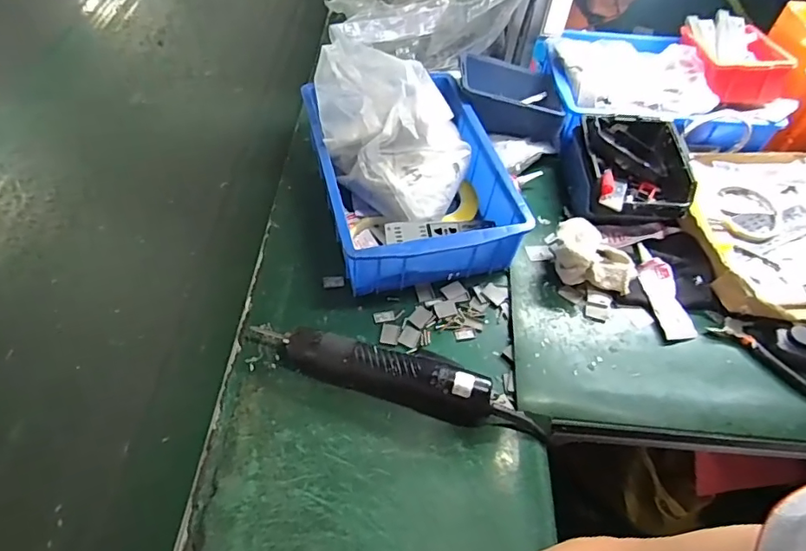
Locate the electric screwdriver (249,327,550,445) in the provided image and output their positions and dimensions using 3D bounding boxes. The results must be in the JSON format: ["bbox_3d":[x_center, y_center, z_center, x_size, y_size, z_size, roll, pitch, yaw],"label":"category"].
[{"bbox_3d":[-0.007,0.093,0.502,0.304,0.037,0.046,17,53,8],"label":"electric screwdriver"}]

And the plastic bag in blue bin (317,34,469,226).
[{"bbox_3d":[-0.016,-0.160,0.588,0.178,0.124,0.130,11,52,4],"label":"plastic bag in blue bin"}]

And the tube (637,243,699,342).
[{"bbox_3d":[0.293,0.013,0.595,0.033,0.022,0.123,-6,53,-9],"label":"tube"}]

